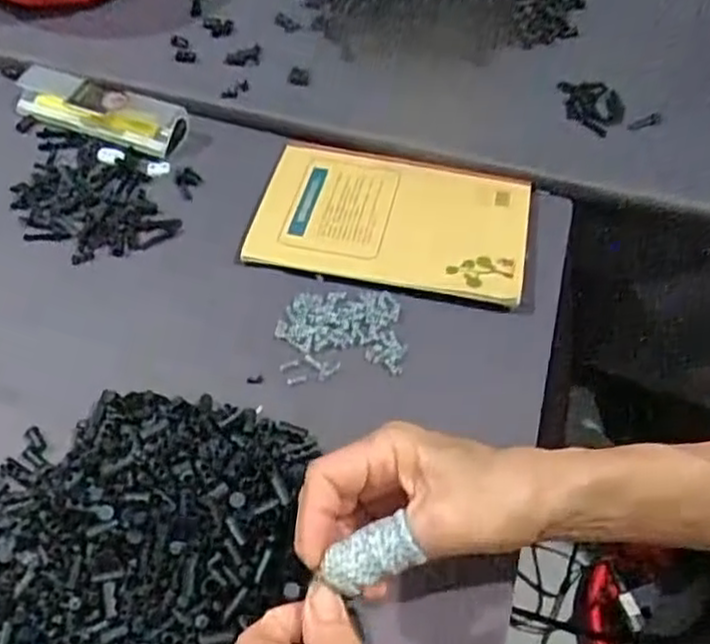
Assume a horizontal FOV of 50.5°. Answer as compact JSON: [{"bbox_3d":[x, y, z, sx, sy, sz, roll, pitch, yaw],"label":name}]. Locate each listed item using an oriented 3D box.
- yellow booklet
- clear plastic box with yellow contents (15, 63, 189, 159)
[{"bbox_3d":[0.032,-0.084,0.586,0.200,0.013,0.142,12,51,5],"label":"yellow booklet"},{"bbox_3d":[-0.225,-0.187,0.661,0.166,0.028,0.053,16,51,13],"label":"clear plastic box with yellow contents"}]

